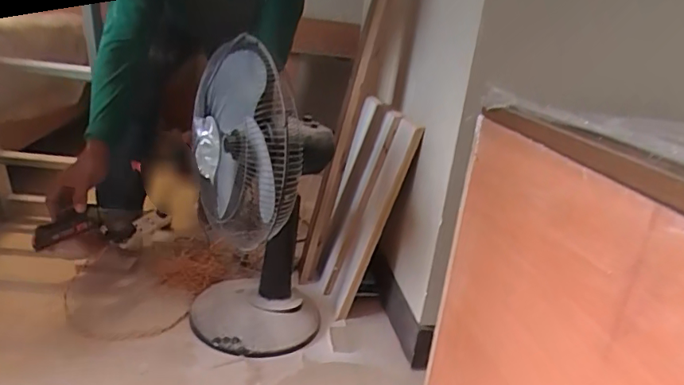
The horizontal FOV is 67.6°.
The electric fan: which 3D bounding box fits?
[{"bbox_3d":[-0.171,0.033,1.097,0.287,0.623,0.402,3,18,-13],"label":"electric fan"}]

